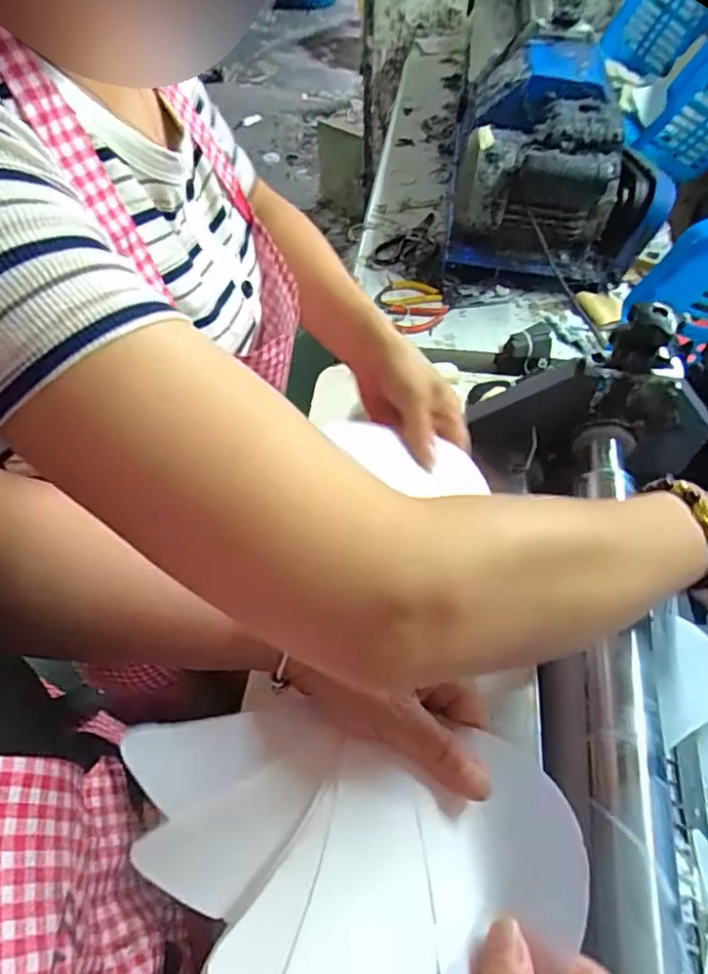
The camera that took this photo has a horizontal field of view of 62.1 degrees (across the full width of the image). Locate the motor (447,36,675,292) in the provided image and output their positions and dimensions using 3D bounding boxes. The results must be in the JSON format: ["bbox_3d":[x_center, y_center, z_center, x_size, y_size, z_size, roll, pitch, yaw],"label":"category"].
[{"bbox_3d":[0.305,-0.486,0.891,0.275,0.217,0.296,10,59,5],"label":"motor"}]

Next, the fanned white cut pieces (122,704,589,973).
[{"bbox_3d":[-0.006,0.169,0.272,0.215,0.034,0.117,8,59,4],"label":"fanned white cut pieces"}]

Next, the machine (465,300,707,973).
[{"bbox_3d":[0.166,0.150,0.324,0.182,0.194,0.563,5,59,2],"label":"machine"}]

